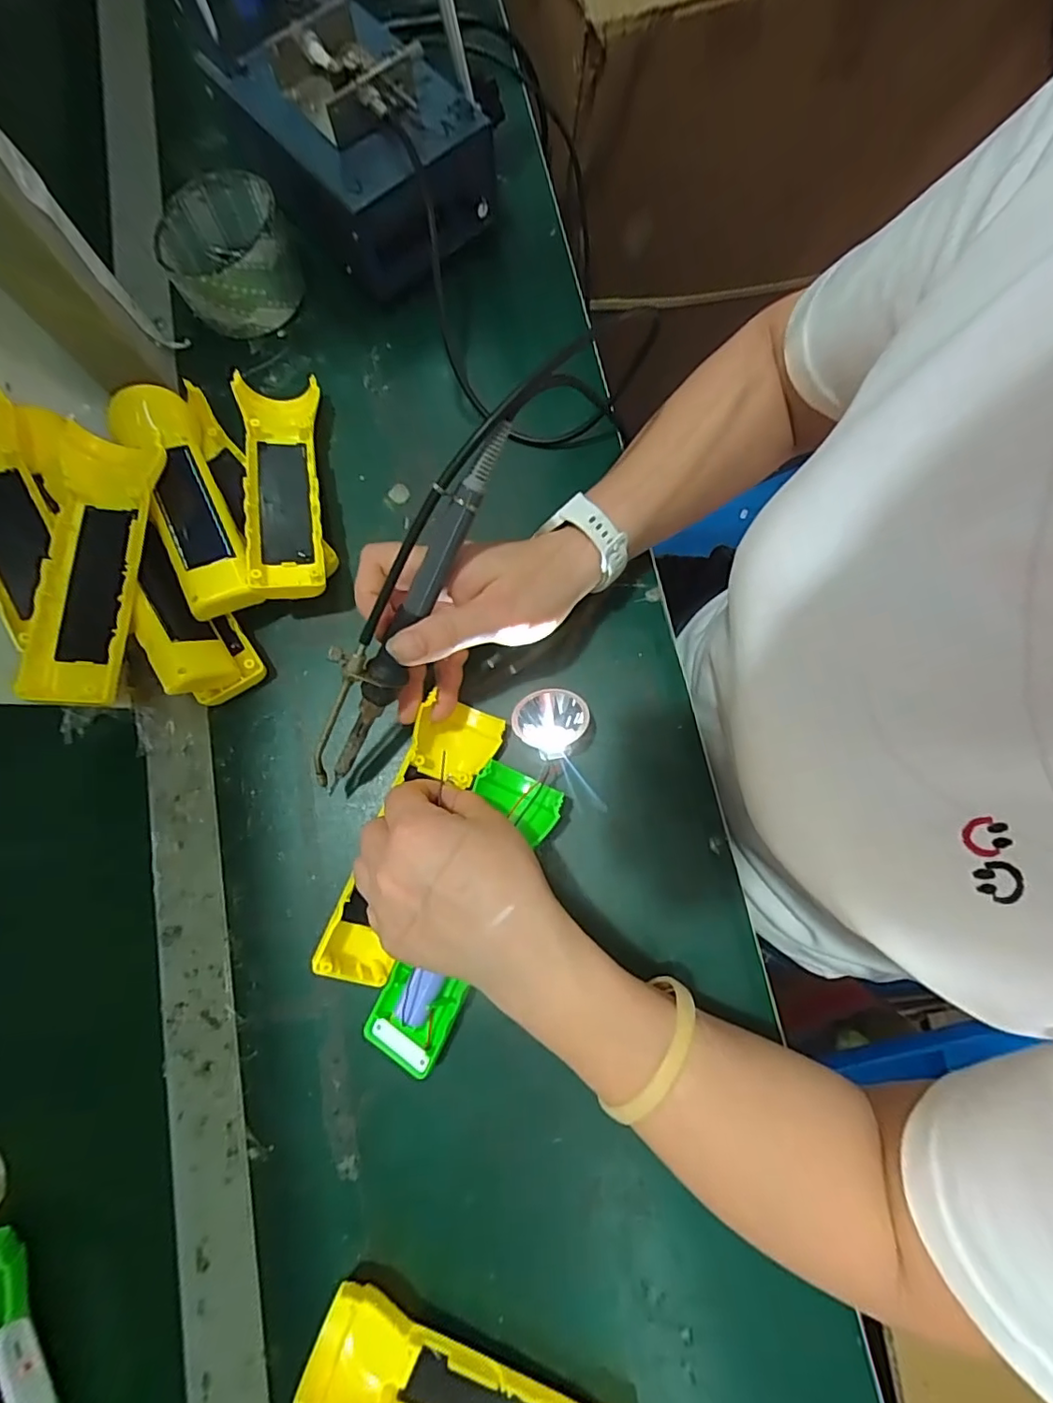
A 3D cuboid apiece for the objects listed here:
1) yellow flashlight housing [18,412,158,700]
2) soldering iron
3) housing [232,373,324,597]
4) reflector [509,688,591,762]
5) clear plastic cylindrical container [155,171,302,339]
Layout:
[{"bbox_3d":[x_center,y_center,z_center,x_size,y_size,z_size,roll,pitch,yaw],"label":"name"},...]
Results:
[{"bbox_3d":[-0.240,-0.079,0.313,0.049,0.025,0.163,-2,76,-3],"label":"yellow flashlight housing"},{"bbox_3d":[-0.064,-0.040,0.276,0.028,0.025,0.206,33,111,6],"label":"soldering iron"},{"bbox_3d":[-0.157,-0.139,0.359,0.048,0.047,0.160,-8,79,-2],"label":"housing"},{"bbox_3d":[0.014,0.012,0.338,0.041,0.020,0.040,0,79,0],"label":"reflector"},{"bbox_3d":[-0.204,-0.309,0.391,0.080,0.047,0.079,0,79,0],"label":"clear plastic cylindrical container"}]

